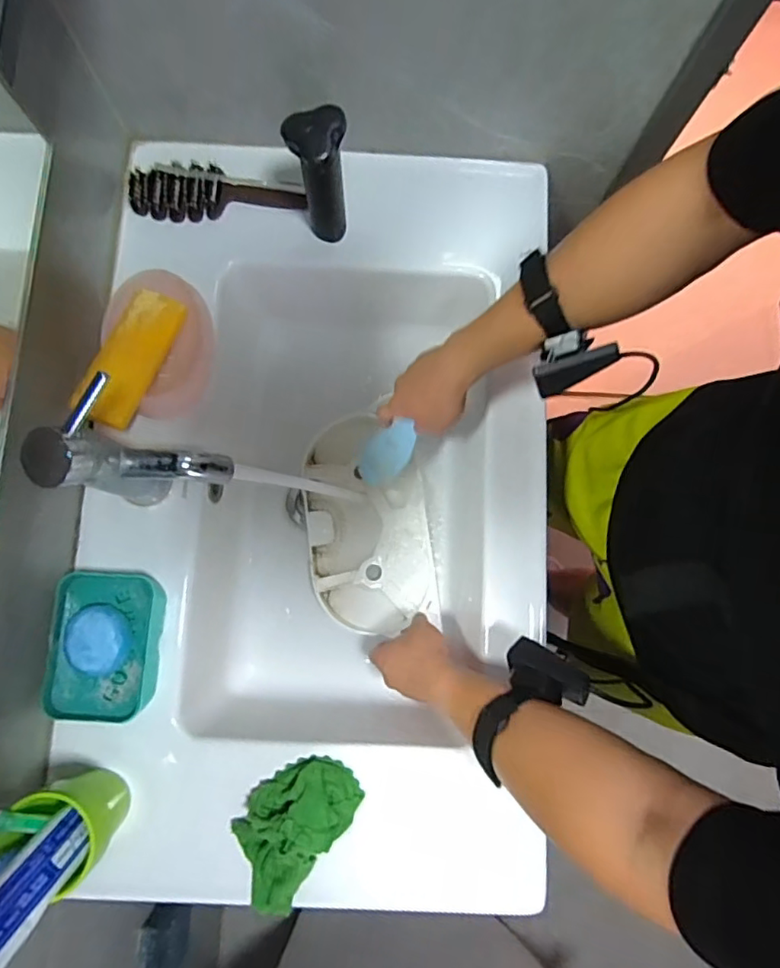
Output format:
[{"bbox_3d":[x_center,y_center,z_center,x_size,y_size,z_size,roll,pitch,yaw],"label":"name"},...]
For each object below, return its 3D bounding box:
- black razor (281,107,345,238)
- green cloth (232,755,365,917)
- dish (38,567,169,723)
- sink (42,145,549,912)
[{"bbox_3d":[-0.070,-0.304,0.581,0.054,0.141,0.051,0,78,-1],"label":"black razor"},{"bbox_3d":[-0.097,0.324,0.535,0.088,0.045,0.141,34,79,6],"label":"green cloth"},{"bbox_3d":[-0.276,0.155,0.550,0.096,0.035,0.136,3,78,0],"label":"dish"},{"bbox_3d":[-0.102,0.026,0.672,0.482,0.181,0.793,1,78,-1],"label":"sink"}]

